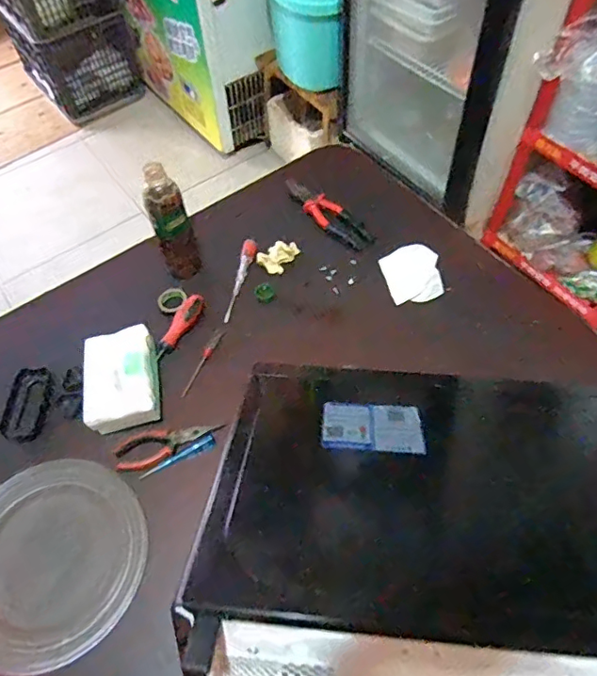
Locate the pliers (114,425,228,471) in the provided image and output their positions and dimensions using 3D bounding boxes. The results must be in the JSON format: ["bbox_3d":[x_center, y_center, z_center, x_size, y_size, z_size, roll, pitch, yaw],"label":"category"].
[{"bbox_3d":[-0.183,0.152,0.747,0.150,0.010,0.051,-13,57,-6],"label":"pliers"}]

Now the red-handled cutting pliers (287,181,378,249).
[{"bbox_3d":[0.059,-0.232,0.971,0.066,0.023,0.203,-35,62,-18],"label":"red-handled cutting pliers"}]

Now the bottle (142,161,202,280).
[{"bbox_3d":[-0.197,-0.176,0.834,0.064,0.190,0.076,-18,58,-9],"label":"bottle"}]

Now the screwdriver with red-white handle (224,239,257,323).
[{"bbox_3d":[-0.098,-0.100,0.897,0.025,0.023,0.160,8,58,8],"label":"screwdriver with red-white handle"}]

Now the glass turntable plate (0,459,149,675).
[{"bbox_3d":[-0.319,0.276,0.666,0.250,0.025,0.237,-1,57,2],"label":"glass turntable plate"}]

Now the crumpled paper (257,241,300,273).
[{"bbox_3d":[-0.038,-0.146,0.919,0.053,0.019,0.064,30,63,20],"label":"crumpled paper"}]

